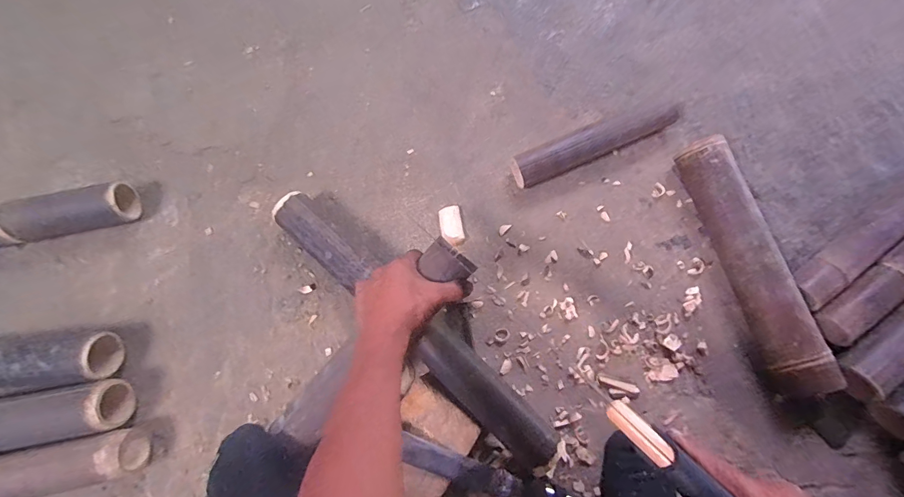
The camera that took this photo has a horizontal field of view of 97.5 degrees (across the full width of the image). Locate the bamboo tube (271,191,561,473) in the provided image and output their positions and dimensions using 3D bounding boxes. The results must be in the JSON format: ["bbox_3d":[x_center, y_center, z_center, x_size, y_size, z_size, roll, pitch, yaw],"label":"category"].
[{"bbox_3d":[-0.065,0.100,0.575,0.519,0.061,0.072,41,78,11],"label":"bamboo tube"}]

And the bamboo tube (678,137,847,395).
[{"bbox_3d":[0.437,0.019,0.588,0.070,0.076,0.385,-13,74,-1],"label":"bamboo tube"}]

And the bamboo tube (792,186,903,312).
[{"bbox_3d":[0.643,-0.039,0.578,0.359,0.051,0.048,-36,77,-7],"label":"bamboo tube"}]

